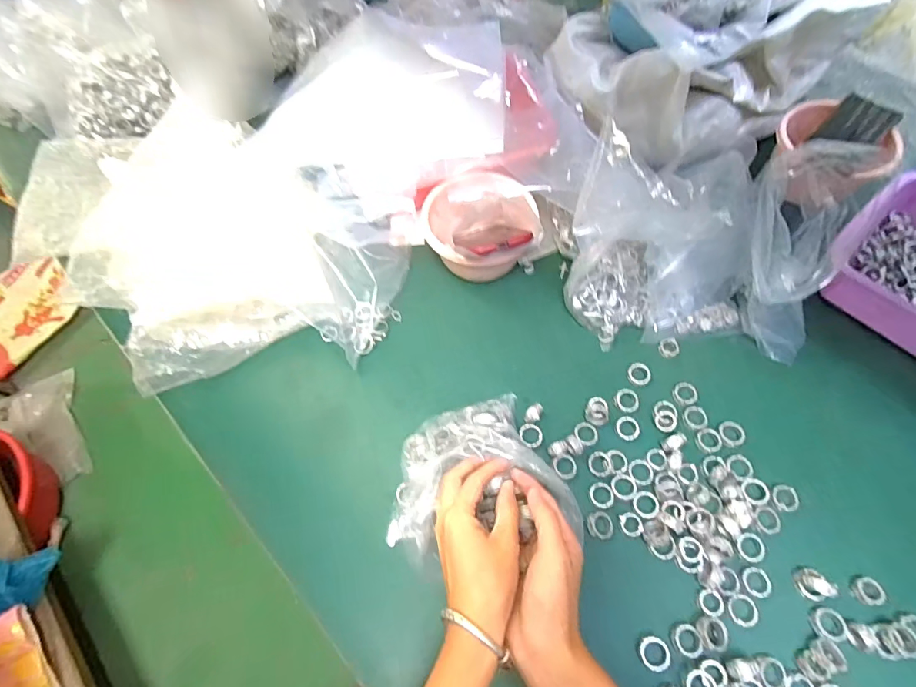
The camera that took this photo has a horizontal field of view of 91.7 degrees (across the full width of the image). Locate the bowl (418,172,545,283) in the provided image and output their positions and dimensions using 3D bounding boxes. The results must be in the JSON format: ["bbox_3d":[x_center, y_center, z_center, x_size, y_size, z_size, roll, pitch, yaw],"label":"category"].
[{"bbox_3d":[0.031,-0.150,0.604,0.148,0.124,0.157,-1,63,2],"label":"bowl"}]

